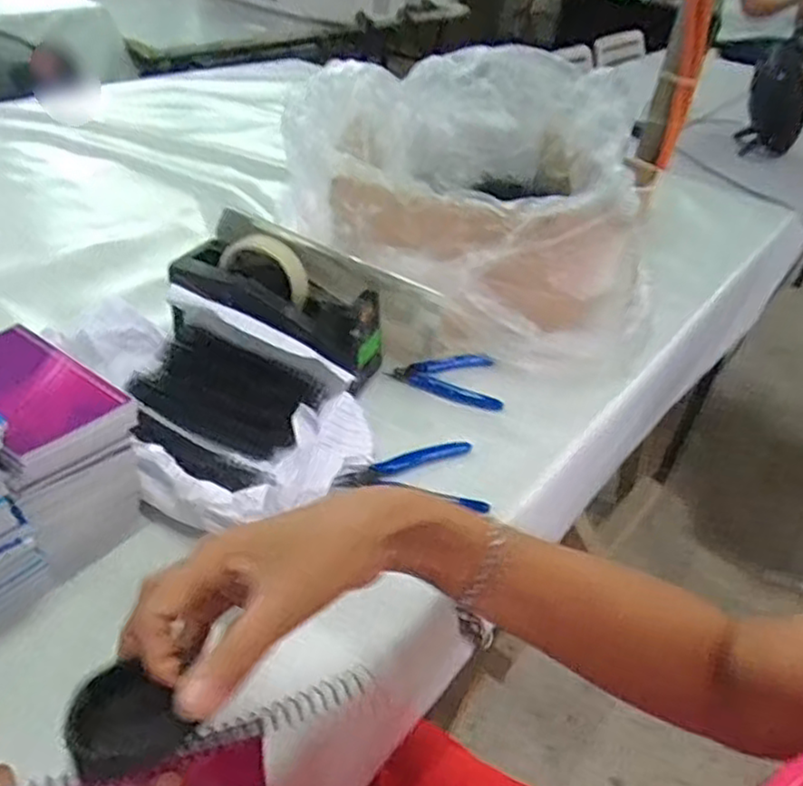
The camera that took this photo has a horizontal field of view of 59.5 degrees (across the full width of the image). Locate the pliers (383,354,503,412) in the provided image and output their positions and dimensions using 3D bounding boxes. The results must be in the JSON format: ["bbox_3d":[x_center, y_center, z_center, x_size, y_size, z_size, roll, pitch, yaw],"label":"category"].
[{"bbox_3d":[0.053,-0.021,0.725,0.113,0.014,0.065,15,38,11],"label":"pliers"}]

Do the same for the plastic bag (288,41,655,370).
[{"bbox_3d":[0.068,-0.219,0.794,0.377,0.232,0.355,3,37,-6],"label":"plastic bag"}]

